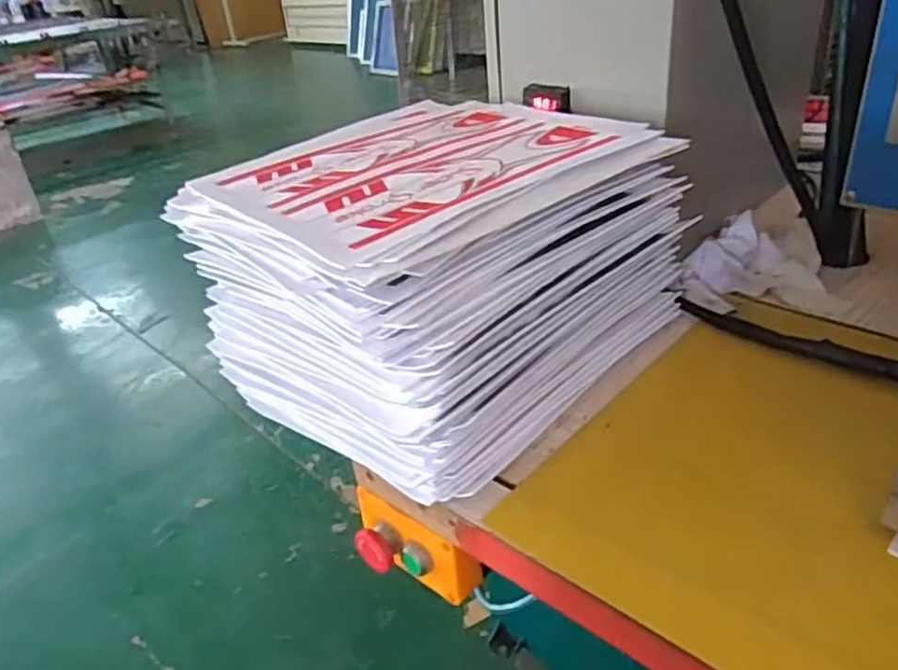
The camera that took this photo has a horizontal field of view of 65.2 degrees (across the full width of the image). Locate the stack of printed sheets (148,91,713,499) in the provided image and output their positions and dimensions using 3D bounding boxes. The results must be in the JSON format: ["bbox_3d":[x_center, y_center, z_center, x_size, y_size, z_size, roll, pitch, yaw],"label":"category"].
[{"bbox_3d":[-0.011,-0.063,0.606,0.282,0.178,0.328,21,41,40],"label":"stack of printed sheets"}]

